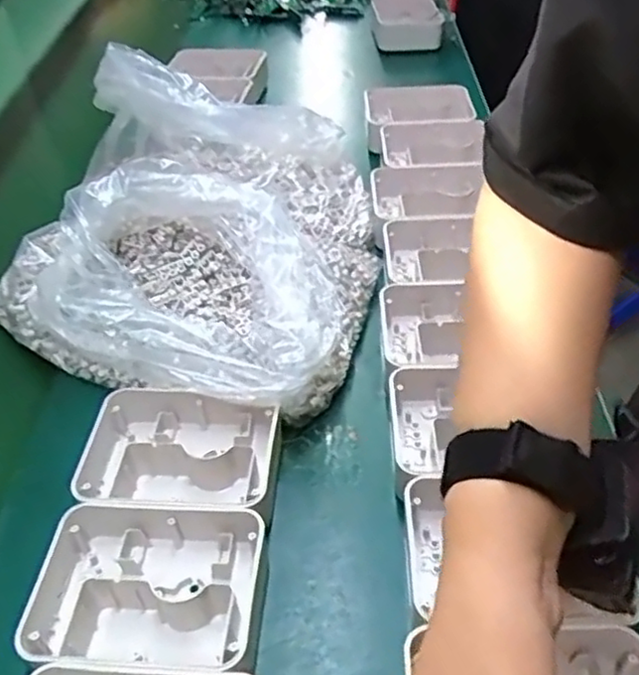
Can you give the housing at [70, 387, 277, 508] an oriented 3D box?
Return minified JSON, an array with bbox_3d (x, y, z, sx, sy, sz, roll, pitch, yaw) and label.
[{"bbox_3d":[-0.097,0.081,0.485,0.133,0.043,0.106,1,43,5],"label":"housing"}]

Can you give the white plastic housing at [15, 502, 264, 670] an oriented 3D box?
[{"bbox_3d":[-0.107,0.152,0.413,0.144,0.039,0.100,0,43,4],"label":"white plastic housing"}]

